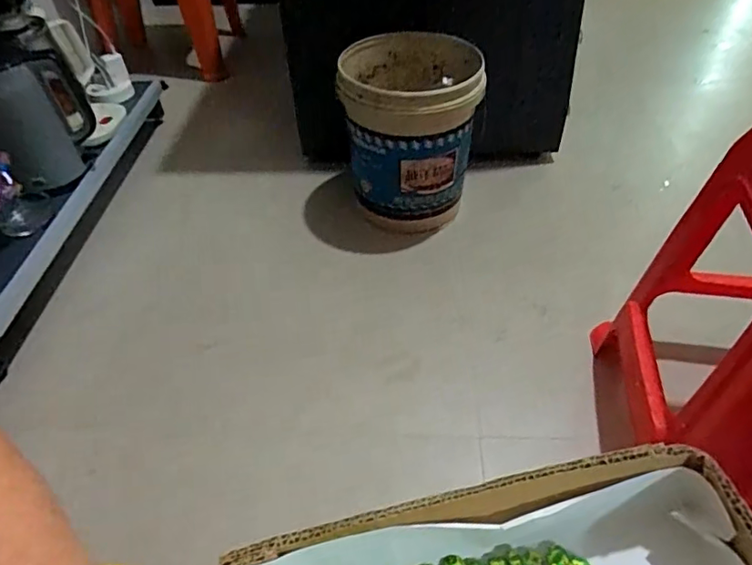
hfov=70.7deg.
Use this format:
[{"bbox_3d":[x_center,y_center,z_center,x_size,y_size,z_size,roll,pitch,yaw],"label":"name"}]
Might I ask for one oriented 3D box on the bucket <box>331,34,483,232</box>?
[{"bbox_3d":[0.070,-0.304,1.102,0.252,0.322,0.252,-1,44,1],"label":"bucket"}]

